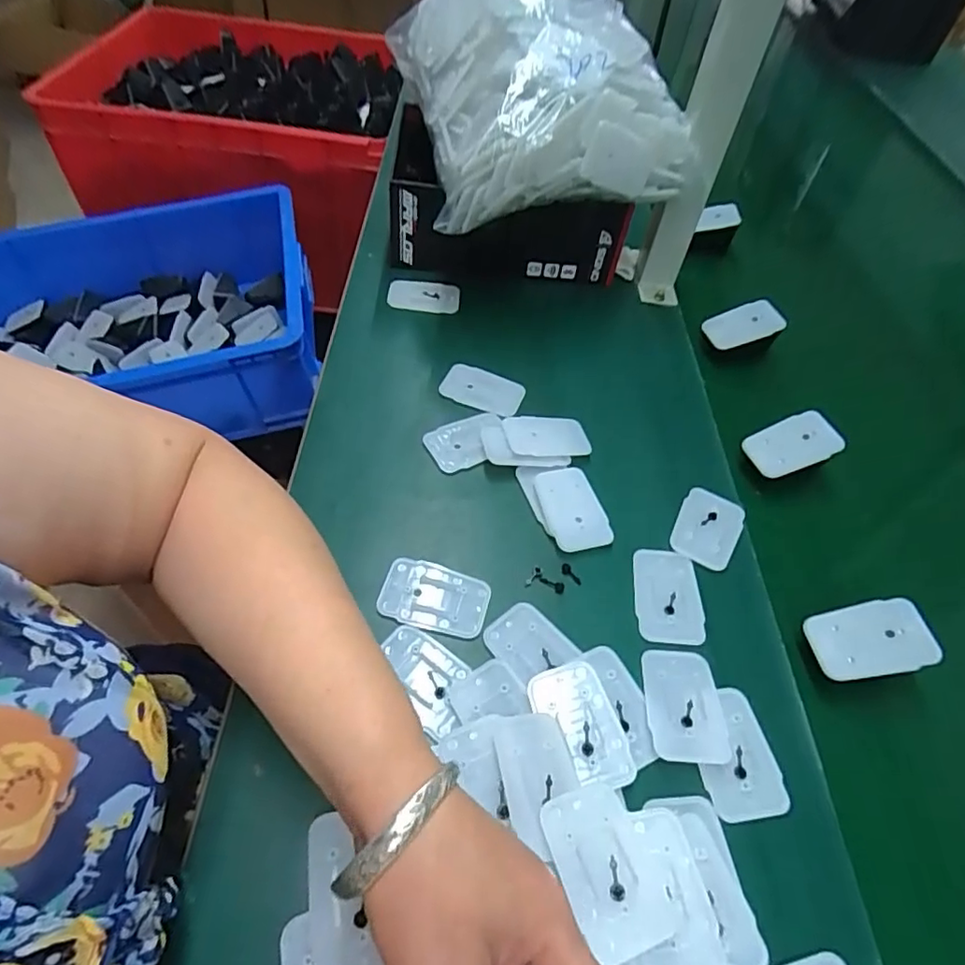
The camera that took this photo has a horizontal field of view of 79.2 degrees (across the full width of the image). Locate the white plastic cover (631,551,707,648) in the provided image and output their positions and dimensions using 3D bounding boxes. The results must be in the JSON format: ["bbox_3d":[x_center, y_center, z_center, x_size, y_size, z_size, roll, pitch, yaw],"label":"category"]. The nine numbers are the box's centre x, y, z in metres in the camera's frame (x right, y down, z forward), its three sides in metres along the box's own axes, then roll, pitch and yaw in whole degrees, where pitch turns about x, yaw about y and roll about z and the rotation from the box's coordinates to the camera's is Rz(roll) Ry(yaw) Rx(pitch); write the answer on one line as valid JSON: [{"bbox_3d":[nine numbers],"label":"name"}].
[{"bbox_3d":[0.128,0.078,0.403,0.044,0.004,0.068,5,52,-1],"label":"white plastic cover"}]

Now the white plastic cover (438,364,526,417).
[{"bbox_3d":[0.000,-0.081,0.506,0.071,0.004,0.041,21,53,11],"label":"white plastic cover"}]

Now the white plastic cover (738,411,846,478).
[{"bbox_3d":[0.248,-0.031,0.469,0.071,0.011,0.044,-19,62,-5],"label":"white plastic cover"}]

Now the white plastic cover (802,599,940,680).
[{"bbox_3d":[0.247,0.100,0.373,0.069,0.004,0.045,-13,55,9],"label":"white plastic cover"}]

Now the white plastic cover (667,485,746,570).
[{"bbox_3d":[0.169,0.033,0.438,0.045,0.004,0.066,28,55,16],"label":"white plastic cover"}]

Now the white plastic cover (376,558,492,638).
[{"bbox_3d":[-0.031,0.076,0.385,0.069,0.004,0.045,15,52,6],"label":"white plastic cover"}]

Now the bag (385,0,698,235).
[{"bbox_3d":[0.045,-0.385,0.554,0.223,0.114,0.297,-8,53,-12],"label":"bag"}]

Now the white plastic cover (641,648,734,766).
[{"bbox_3d":[0.122,0.133,0.352,0.043,0.010,0.069,7,52,0],"label":"white plastic cover"}]

